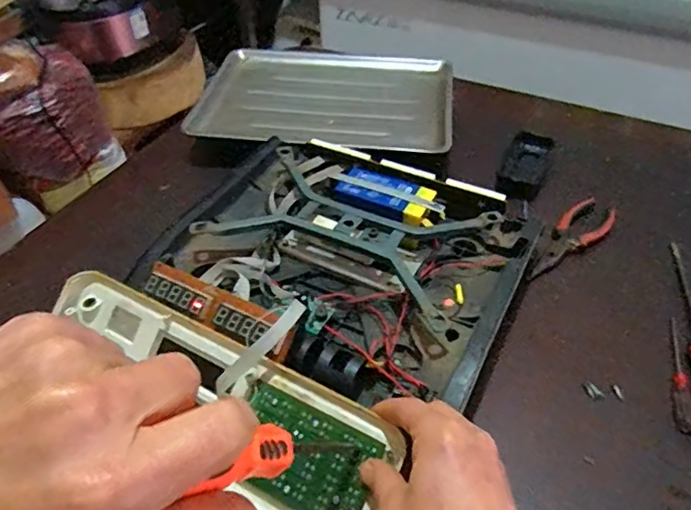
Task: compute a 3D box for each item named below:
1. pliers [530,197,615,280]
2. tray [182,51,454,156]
[{"bbox_3d":[0.244,-0.017,0.595,0.046,0.007,0.149,35,55,29],"label":"pliers"},{"bbox_3d":[-0.032,-0.222,0.767,0.349,0.034,0.280,6,46,5],"label":"tray"}]

